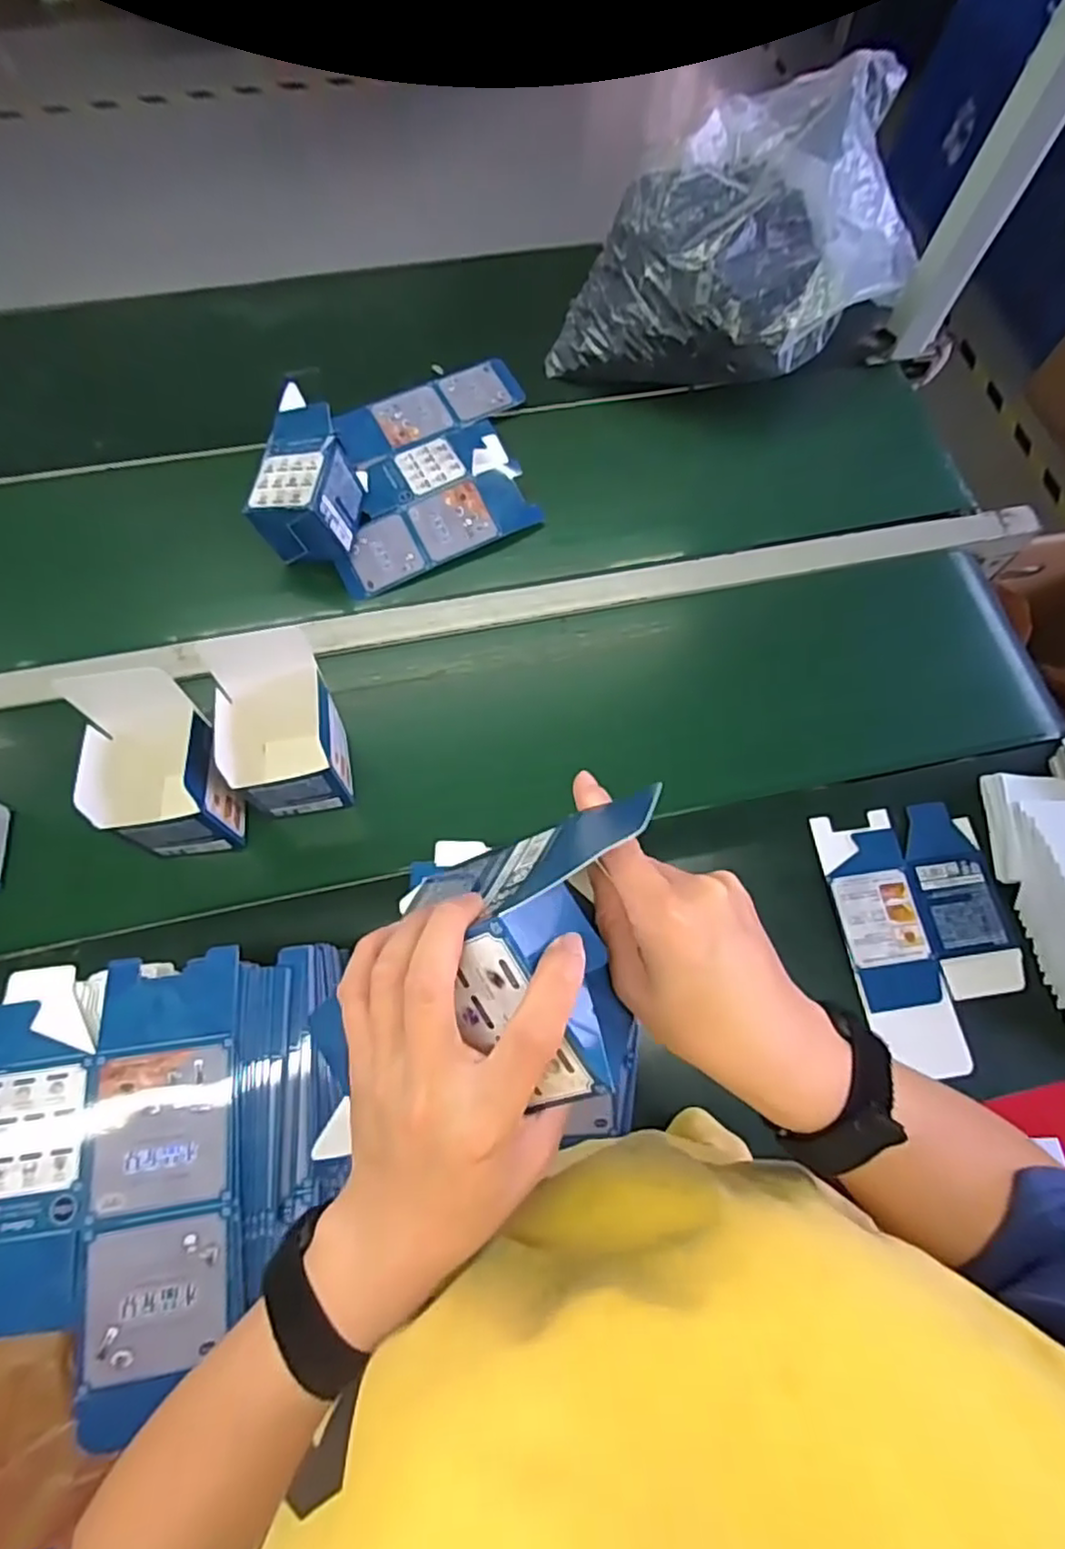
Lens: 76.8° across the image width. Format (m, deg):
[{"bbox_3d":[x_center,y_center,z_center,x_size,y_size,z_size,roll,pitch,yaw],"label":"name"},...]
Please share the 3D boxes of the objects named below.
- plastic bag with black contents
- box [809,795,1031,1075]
[{"bbox_3d":[0.254,-0.612,0.794,0.422,0.178,0.277,-41,76,-14],"label":"plastic bag with black contents"},{"bbox_3d":[0.372,0.148,0.635,0.158,0.010,0.235,-6,70,-3],"label":"box"}]

